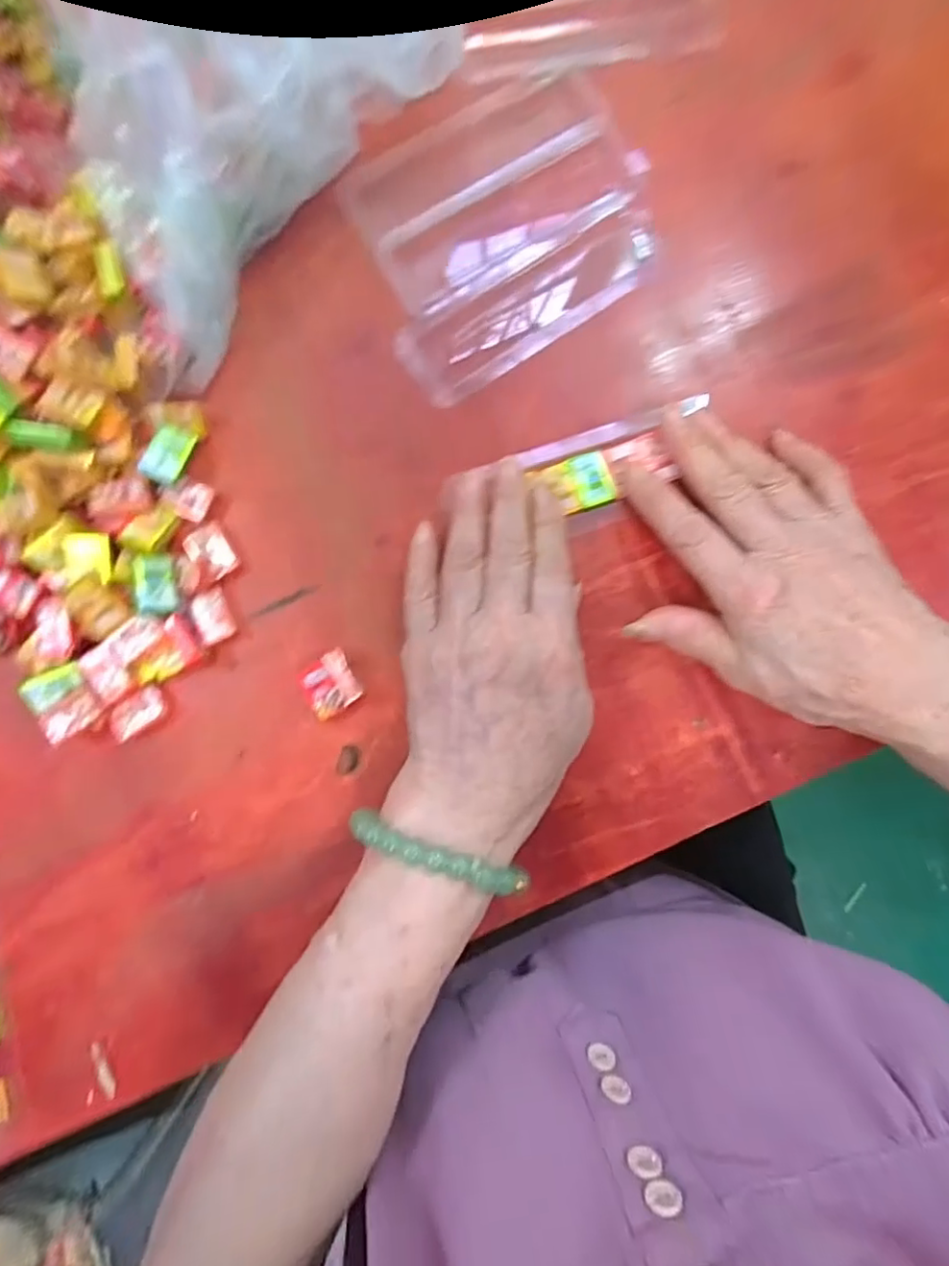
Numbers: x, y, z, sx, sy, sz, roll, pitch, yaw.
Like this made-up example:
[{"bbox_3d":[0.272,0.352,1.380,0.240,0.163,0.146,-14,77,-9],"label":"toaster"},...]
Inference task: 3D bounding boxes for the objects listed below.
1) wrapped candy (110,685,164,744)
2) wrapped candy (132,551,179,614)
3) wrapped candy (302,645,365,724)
[{"bbox_3d":[-0.159,0.038,0.281,0.027,0.004,0.015,-36,87,-2],"label":"wrapped candy"},{"bbox_3d":[-0.148,-0.023,0.277,0.016,0.004,0.027,-9,86,0],"label":"wrapped candy"},{"bbox_3d":[-0.067,0.024,0.281,0.026,0.019,0.025,-28,87,-1],"label":"wrapped candy"}]

